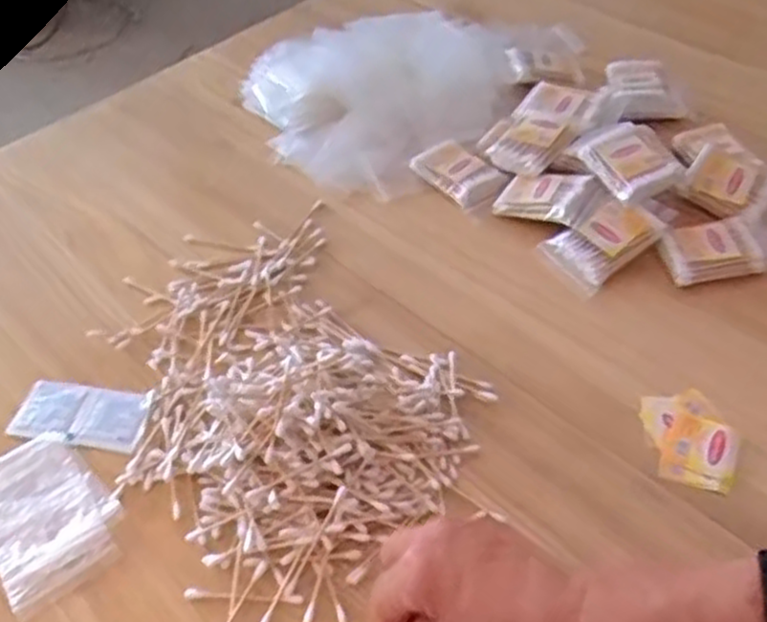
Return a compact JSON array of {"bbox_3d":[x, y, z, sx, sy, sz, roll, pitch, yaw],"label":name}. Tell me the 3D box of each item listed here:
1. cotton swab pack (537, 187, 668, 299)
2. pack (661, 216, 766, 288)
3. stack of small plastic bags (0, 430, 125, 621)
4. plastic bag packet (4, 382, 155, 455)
[{"bbox_3d":[0.179,-0.060,0.629,0.086,0.015,0.063,-44,62,1],"label":"cotton swab pack"},{"bbox_3d":[0.277,-0.051,0.622,0.096,0.014,0.058,-9,47,-5],"label":"pack"},{"bbox_3d":[-0.223,0.131,0.500,0.078,0.007,0.117,-32,52,-24],"label":"stack of small plastic bags"},{"bbox_3d":[-0.220,0.074,0.559,0.100,0.007,0.048,7,47,10],"label":"plastic bag packet"}]

